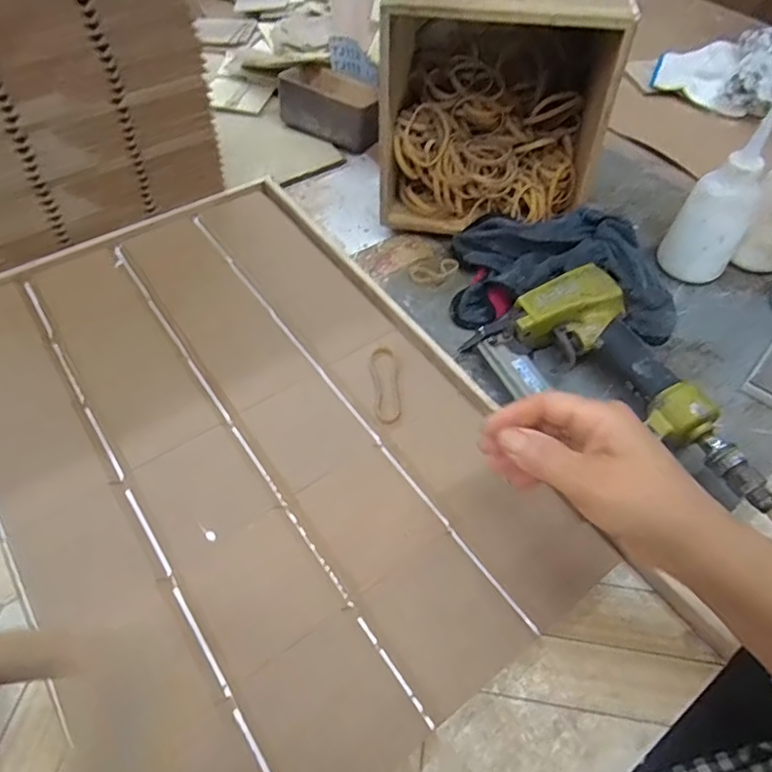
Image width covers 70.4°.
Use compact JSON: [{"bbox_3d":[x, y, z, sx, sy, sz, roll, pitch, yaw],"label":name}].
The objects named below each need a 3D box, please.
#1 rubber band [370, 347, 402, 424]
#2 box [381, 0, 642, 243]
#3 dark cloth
[{"bbox_3d":[0.000,-0.002,0.455,0.022,0.005,0.074,-3,55,-4],"label":"rubber band"},{"bbox_3d":[0.105,-0.282,0.533,0.189,0.195,0.166,9,55,5],"label":"box"},{"bbox_3d":[0.169,-0.109,0.511,0.207,0.061,0.115,6,55,3],"label":"dark cloth"}]

